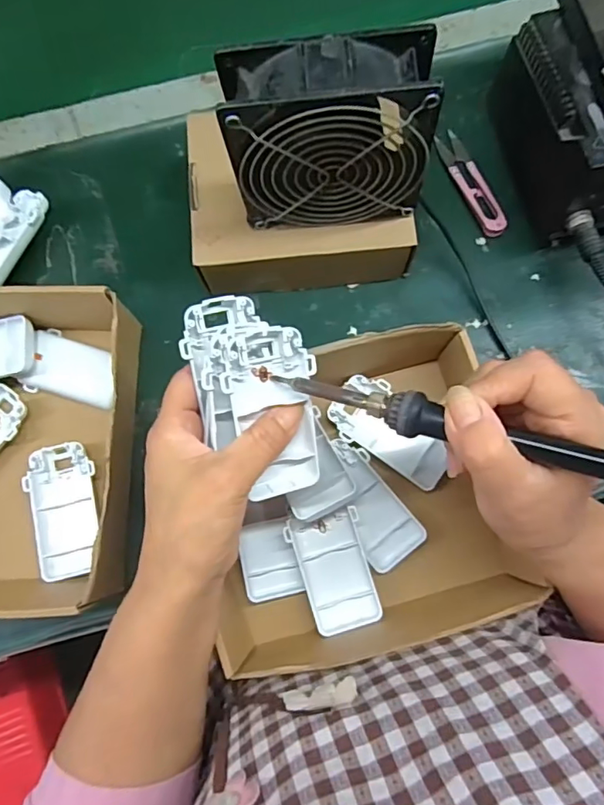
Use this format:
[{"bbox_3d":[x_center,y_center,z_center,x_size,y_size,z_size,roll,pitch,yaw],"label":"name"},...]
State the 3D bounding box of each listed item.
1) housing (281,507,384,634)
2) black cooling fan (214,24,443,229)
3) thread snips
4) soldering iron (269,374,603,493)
[{"bbox_3d":[0.023,0.117,0.367,0.049,0.013,0.078,-14,78,-1],"label":"housing"},{"bbox_3d":[0.016,-0.161,0.331,0.117,0.115,0.042,-4,78,1],"label":"black cooling fan"},{"bbox_3d":[0.142,-0.185,0.446,0.023,0.008,0.104,-21,78,-3],"label":"thread snips"},{"bbox_3d":[0.079,0.015,0.252,0.209,0.017,0.019,17,79,21],"label":"soldering iron"}]

